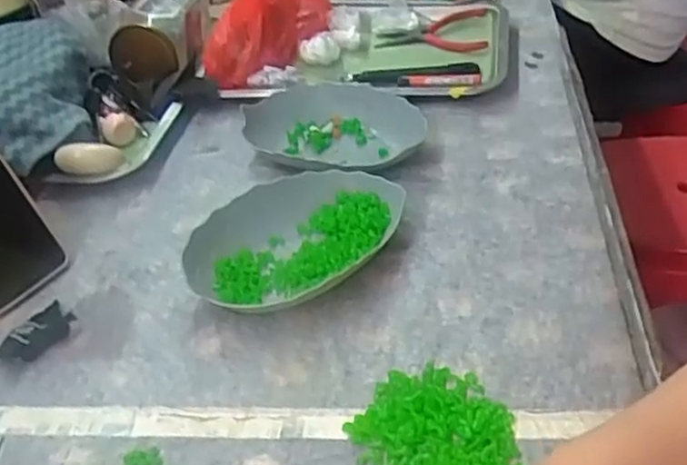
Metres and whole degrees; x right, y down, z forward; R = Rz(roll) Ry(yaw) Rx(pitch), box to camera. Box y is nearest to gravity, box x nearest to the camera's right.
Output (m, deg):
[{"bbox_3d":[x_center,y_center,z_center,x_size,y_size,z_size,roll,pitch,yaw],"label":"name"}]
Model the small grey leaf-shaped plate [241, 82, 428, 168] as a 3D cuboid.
[{"bbox_3d":[-0.009,-0.097,0.633,0.165,0.031,0.117,1,40,11],"label":"small grey leaf-shaped plate"}]

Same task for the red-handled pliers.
[{"bbox_3d":[0.097,-0.221,0.777,0.119,0.016,0.087,0,40,10],"label":"red-handled pliers"}]

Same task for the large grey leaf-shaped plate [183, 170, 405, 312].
[{"bbox_3d":[-0.035,0.003,0.516,0.164,0.032,0.100,-26,43,-21],"label":"large grey leaf-shaped plate"}]

